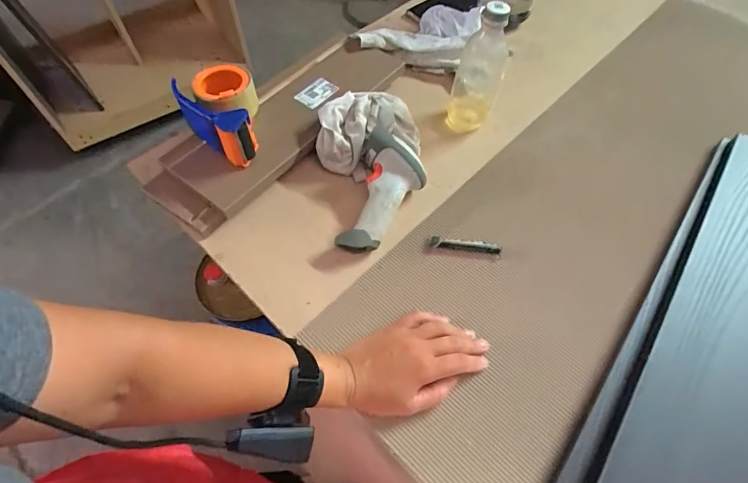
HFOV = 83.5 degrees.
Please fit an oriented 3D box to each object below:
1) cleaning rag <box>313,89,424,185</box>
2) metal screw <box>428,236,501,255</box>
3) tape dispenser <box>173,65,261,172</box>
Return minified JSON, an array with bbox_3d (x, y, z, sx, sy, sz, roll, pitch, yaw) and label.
[{"bbox_3d":[-0.008,-0.149,0.583,0.145,0.072,0.103,-11,58,-7],"label":"cleaning rag"},{"bbox_3d":[0.111,0.005,0.519,0.085,0.014,0.015,7,58,4],"label":"metal screw"},{"bbox_3d":[-0.198,-0.172,0.558,0.097,0.062,0.150,-23,60,-14],"label":"tape dispenser"}]

